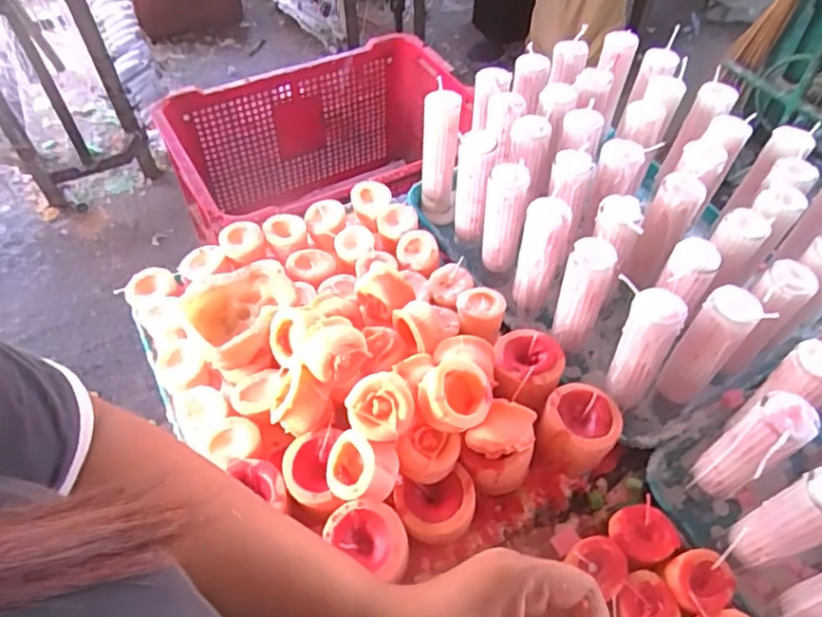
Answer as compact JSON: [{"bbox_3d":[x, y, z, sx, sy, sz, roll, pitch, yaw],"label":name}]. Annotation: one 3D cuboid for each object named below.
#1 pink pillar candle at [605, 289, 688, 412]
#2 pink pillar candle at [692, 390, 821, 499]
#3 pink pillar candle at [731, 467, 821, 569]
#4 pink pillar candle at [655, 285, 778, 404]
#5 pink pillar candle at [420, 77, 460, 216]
[{"bbox_3d":[0.208,0.040,0.542,0.044,0.145,0.034,30,60,21],"label":"pink pillar candle"},{"bbox_3d":[0.271,0.117,0.481,0.039,0.137,0.043,-25,57,-16],"label":"pink pillar candle"},{"bbox_3d":[0.287,0.162,0.449,0.045,0.126,0.042,-15,55,-9],"label":"pink pillar candle"},{"bbox_3d":[0.269,0.039,0.548,0.043,0.139,0.044,-39,62,-23],"label":"pink pillar candle"},{"bbox_3d":[0.036,-0.194,0.746,0.044,0.163,0.053,0,54,2],"label":"pink pillar candle"}]

